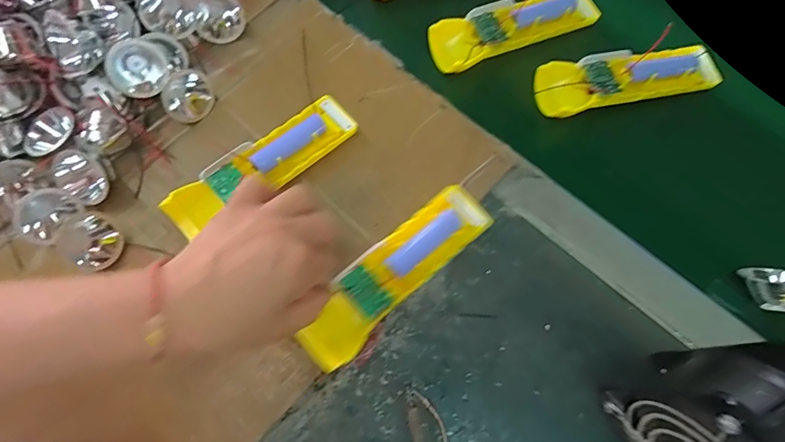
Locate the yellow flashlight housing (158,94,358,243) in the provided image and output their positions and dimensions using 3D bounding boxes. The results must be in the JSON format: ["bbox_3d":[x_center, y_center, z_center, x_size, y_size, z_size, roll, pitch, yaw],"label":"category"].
[{"bbox_3d":[-0.105,-0.046,0.364,0.160,0.022,0.043,-33,76,-10],"label":"yellow flashlight housing"}]

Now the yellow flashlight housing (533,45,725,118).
[{"bbox_3d":[0.201,-0.123,0.393,0.152,0.018,0.049,-9,74,-1],"label":"yellow flashlight housing"}]

